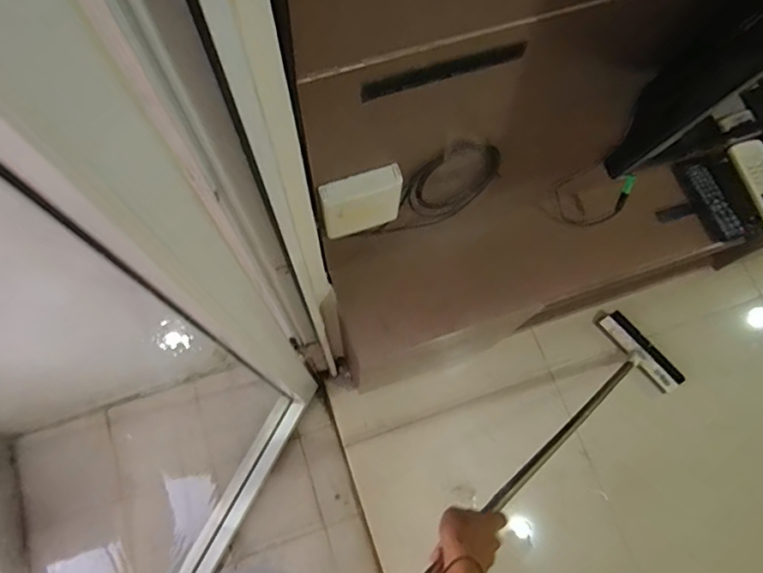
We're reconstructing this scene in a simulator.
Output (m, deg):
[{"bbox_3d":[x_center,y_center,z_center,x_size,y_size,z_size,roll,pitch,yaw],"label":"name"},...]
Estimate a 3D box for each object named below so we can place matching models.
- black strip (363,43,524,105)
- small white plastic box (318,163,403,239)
[{"bbox_3d":[0.051,-0.175,0.422,0.140,0.022,0.004,-17,75,-7],"label":"black strip"},{"bbox_3d":[-0.022,-0.090,0.567,0.087,0.086,0.026,-17,75,-7],"label":"small white plastic box"}]

